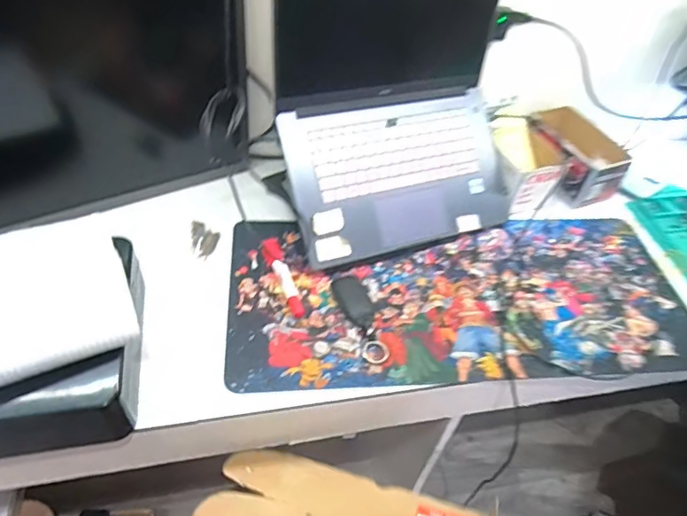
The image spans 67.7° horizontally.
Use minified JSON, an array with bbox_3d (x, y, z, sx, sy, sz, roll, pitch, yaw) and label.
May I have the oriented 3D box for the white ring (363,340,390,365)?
[{"bbox_3d":[0.043,0.125,0.675,0.034,0.005,0.034,3,47,-4],"label":"white ring"}]

